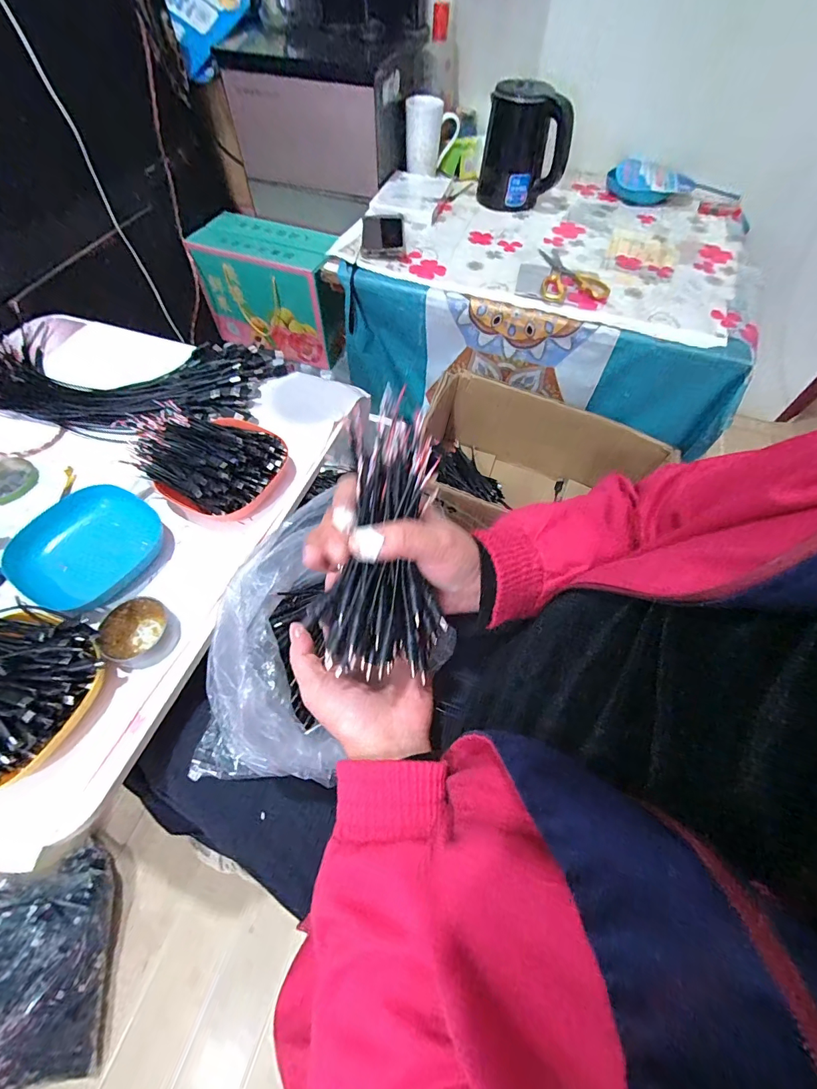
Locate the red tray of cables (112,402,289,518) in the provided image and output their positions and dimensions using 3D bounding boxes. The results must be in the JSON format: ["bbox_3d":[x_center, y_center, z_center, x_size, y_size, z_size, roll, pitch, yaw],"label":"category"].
[{"bbox_3d":[-0.236,-0.109,0.503,0.192,0.076,0.135,36,65,18],"label":"red tray of cables"}]

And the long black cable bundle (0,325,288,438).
[{"bbox_3d":[-0.433,-0.241,0.606,0.460,0.032,0.193,10,60,5],"label":"long black cable bundle"}]

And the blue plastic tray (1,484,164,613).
[{"bbox_3d":[-0.350,0.002,0.466,0.125,0.028,0.136,23,62,12],"label":"blue plastic tray"}]

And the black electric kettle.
[{"bbox_3d":[0.231,-0.782,0.841,0.169,0.165,0.138,9,60,4],"label":"black electric kettle"}]

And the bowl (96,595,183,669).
[{"bbox_3d":[-0.258,0.085,0.413,0.062,0.029,0.062,0,59,-1],"label":"bowl"}]

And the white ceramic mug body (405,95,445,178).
[{"bbox_3d":[0.032,-0.851,0.893,0.074,0.106,0.083,0,59,-1],"label":"white ceramic mug body"}]

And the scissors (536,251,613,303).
[{"bbox_3d":[0.288,-0.473,0.748,0.111,0.010,0.176,7,59,3],"label":"scissors"}]

